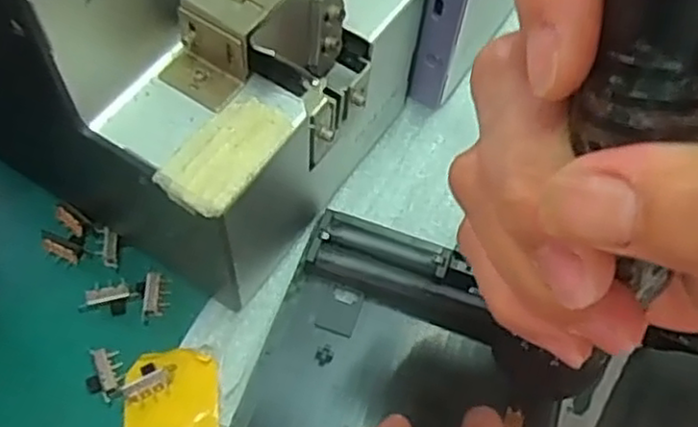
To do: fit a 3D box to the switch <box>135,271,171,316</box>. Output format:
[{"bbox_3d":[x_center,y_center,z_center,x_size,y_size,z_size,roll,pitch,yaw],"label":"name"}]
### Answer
[{"bbox_3d":[-0.076,0.031,0.274,0.012,0.005,0.017,-1,60,-4],"label":"switch"}]

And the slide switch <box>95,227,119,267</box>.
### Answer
[{"bbox_3d":[-0.097,0.013,0.282,0.009,0.004,0.017,-5,60,-7],"label":"slide switch"}]

